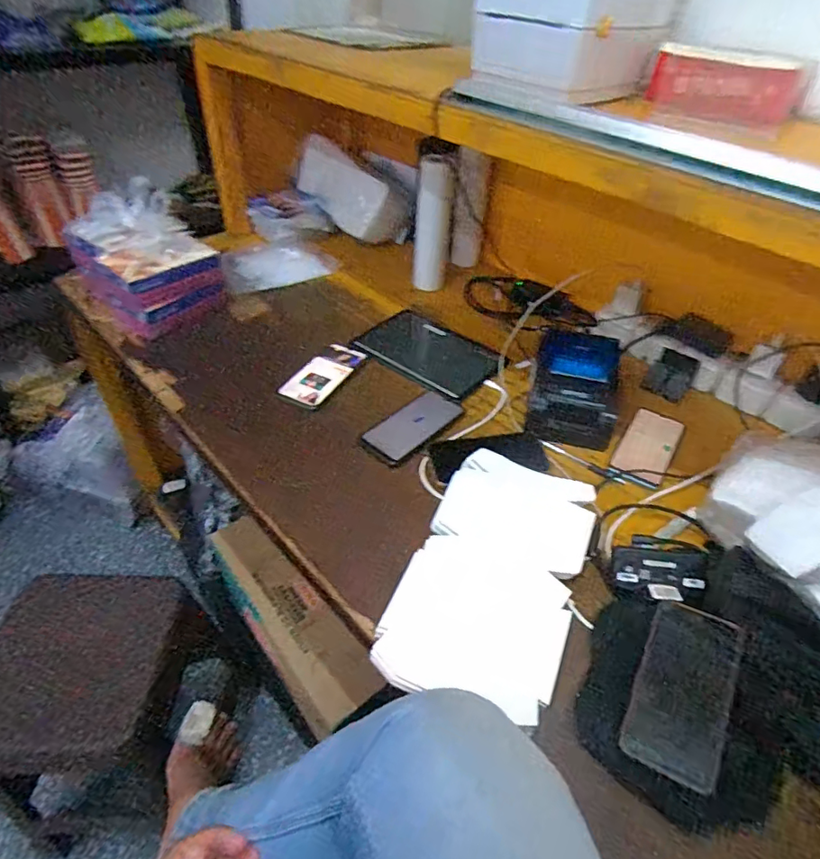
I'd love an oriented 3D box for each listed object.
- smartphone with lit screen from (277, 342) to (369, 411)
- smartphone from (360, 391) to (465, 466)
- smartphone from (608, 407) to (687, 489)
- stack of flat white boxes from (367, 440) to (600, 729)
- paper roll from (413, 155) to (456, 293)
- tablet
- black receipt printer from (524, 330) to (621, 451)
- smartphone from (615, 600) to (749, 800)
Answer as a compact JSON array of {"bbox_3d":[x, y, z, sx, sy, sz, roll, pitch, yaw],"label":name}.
[{"bbox_3d":[-0.143,-0.091,0.879,0.082,0.012,0.167,20,45,16],"label":"smartphone with lit screen"},{"bbox_3d":[0.008,-0.007,0.800,0.077,0.007,0.166,34,50,28],"label":"smartphone"},{"bbox_3d":[0.357,0.025,0.789,0.075,0.015,0.156,27,47,22],"label":"smartphone"},{"bbox_3d":[0.101,0.161,0.619,0.182,0.027,0.320,19,45,15],"label":"stack of flat white boxes"},{"bbox_3d":[0.046,-0.397,1.046,0.065,0.240,0.053,6,43,1],"label":"paper roll"},{"bbox_3d":[0.031,-0.142,0.942,0.241,0.011,0.168,32,49,26],"label":"tablet"},{"bbox_3d":[0.251,-0.063,0.800,0.122,0.108,0.139,11,43,7],"label":"black receipt printer"},{"bbox_3d":[0.264,0.248,0.508,0.080,0.004,0.159,15,57,31],"label":"smartphone"}]

